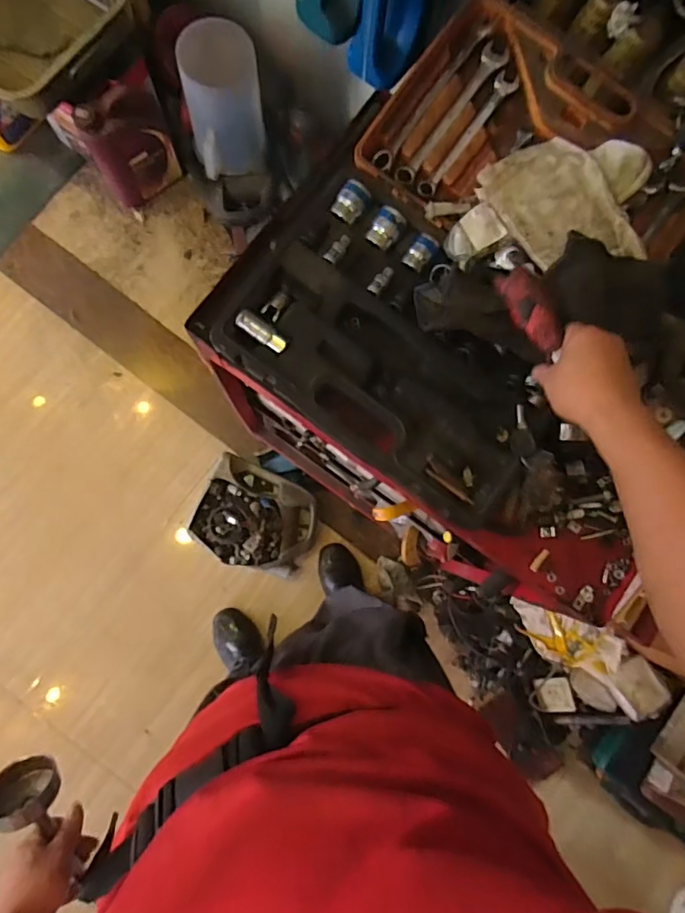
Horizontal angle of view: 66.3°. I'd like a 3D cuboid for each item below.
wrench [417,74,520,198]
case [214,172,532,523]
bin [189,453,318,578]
[{"bbox_3d":[0.150,-0.394,0.641,0.028,0.007,0.189,38,88,4],"label":"wrench"},{"bbox_3d":[0.070,-0.132,0.620,0.418,0.047,0.275,34,83,0],"label":"case"},{"bbox_3d":[-0.214,0.158,1.330,0.293,0.109,0.249,21,83,-1],"label":"bin"}]

